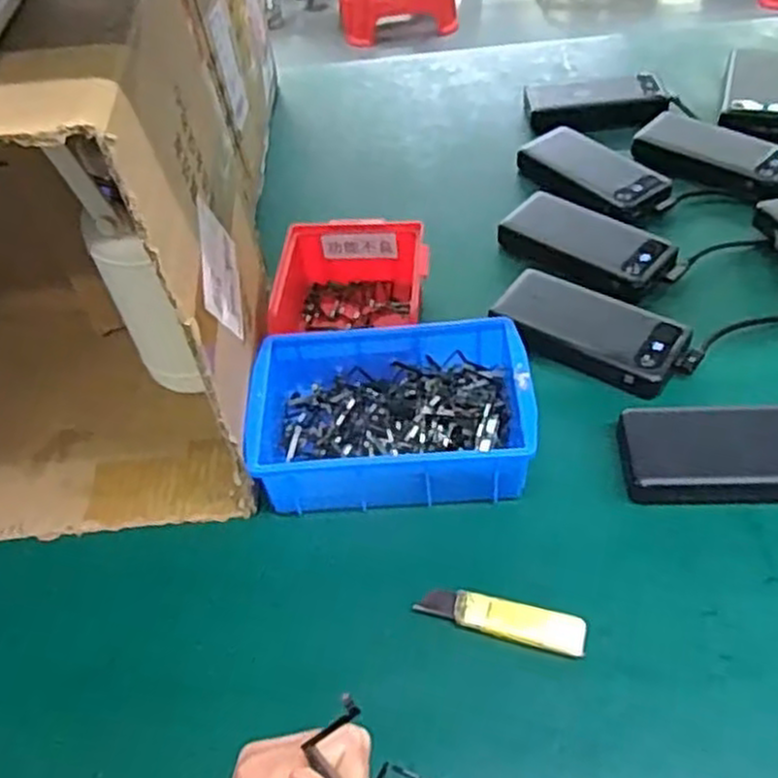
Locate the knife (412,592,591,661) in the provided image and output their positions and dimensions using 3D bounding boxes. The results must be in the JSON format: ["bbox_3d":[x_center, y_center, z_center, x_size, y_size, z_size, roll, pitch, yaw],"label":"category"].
[{"bbox_3d":[0.072,0.147,0.496,0.104,0.010,0.024,10,50,15],"label":"knife"}]

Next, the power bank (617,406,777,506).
[{"bbox_3d":[0.246,0.046,0.549,0.153,0.031,0.070,1,48,8],"label":"power bank"}]

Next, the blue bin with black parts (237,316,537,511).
[{"bbox_3d":[0.002,0.016,0.580,0.198,0.057,0.138,-3,48,3],"label":"blue bin with black parts"}]

